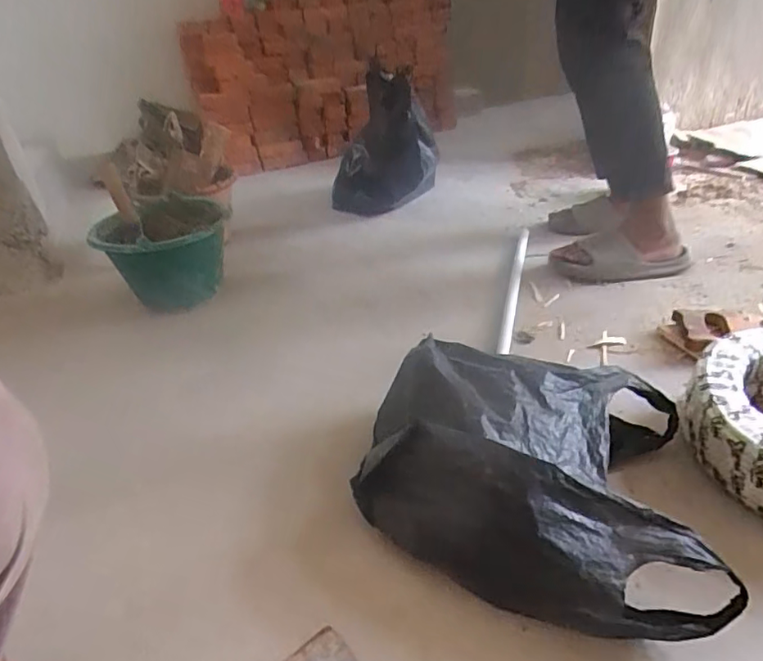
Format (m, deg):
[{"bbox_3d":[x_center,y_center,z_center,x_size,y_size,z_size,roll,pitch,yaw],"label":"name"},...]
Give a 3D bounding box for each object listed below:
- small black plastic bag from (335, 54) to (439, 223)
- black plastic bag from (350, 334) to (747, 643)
[{"bbox_3d":[-0.003,-0.504,1.507,0.295,0.367,0.251,-5,32,3],"label":"small black plastic bag"},{"bbox_3d":[0.171,0.145,0.627,0.377,0.139,0.312,7,34,22],"label":"black plastic bag"}]

